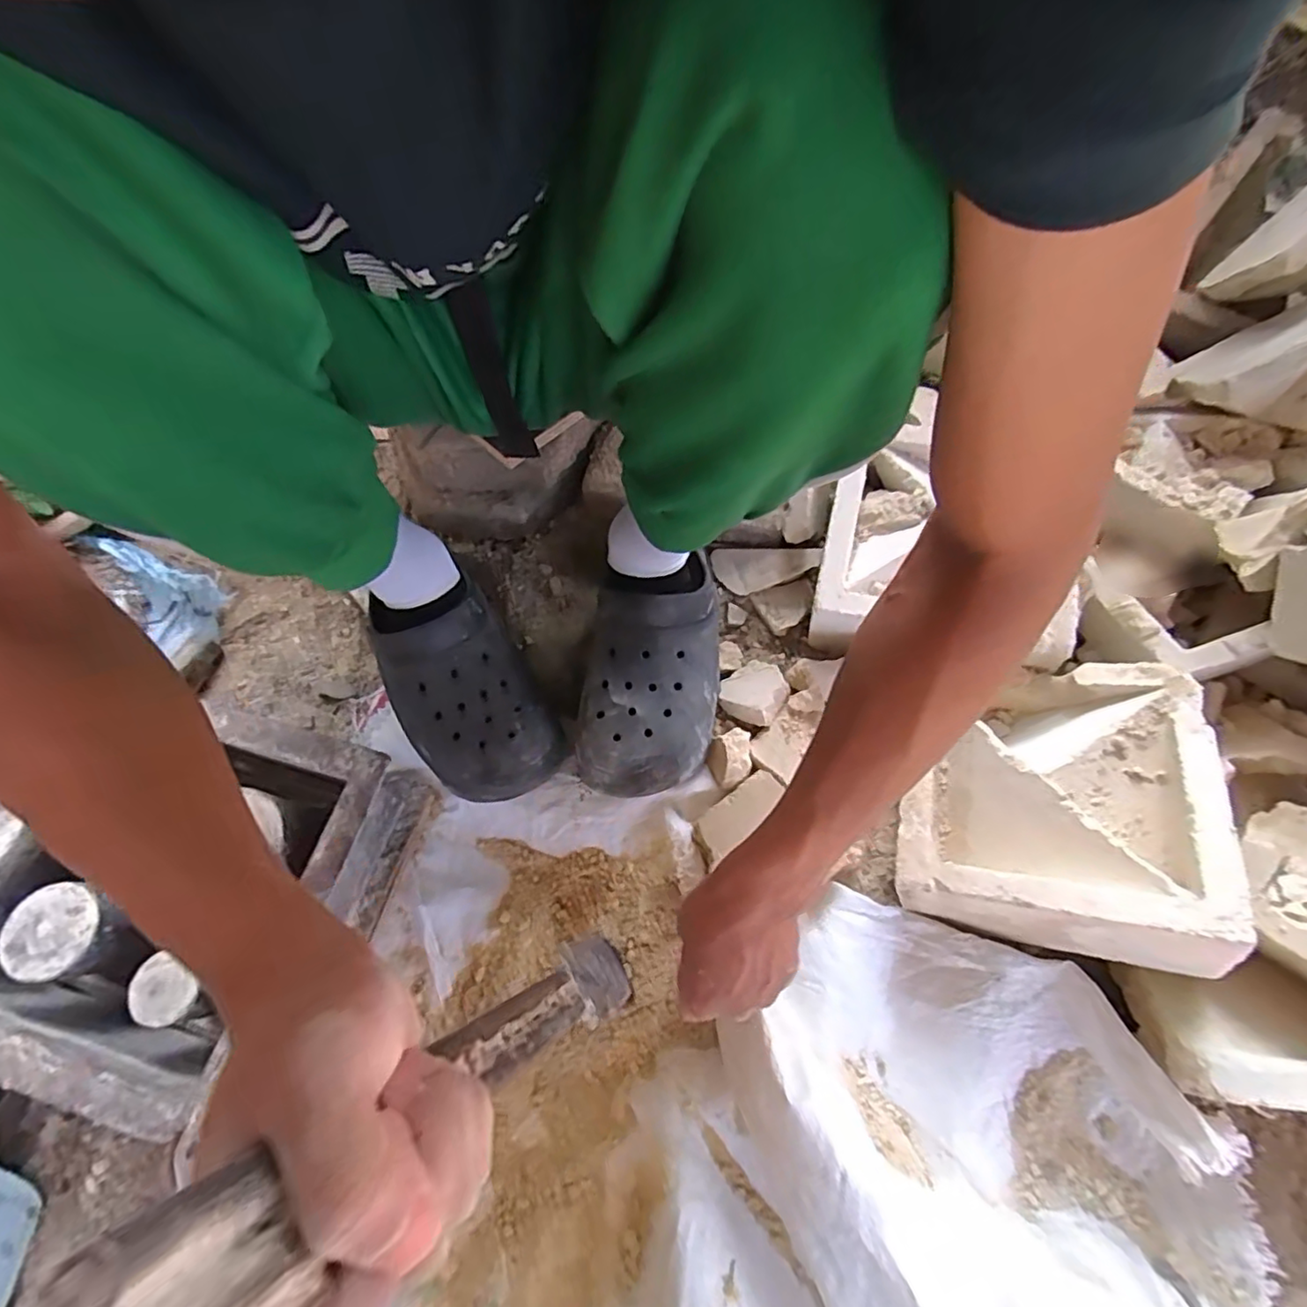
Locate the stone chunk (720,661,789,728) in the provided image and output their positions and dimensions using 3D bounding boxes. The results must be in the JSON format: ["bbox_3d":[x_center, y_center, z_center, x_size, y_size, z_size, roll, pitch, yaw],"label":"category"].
[{"bbox_3d":[0.092,0.036,0.560,0.056,0.034,0.058,-1,69,2],"label":"stone chunk"}]

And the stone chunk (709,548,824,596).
[{"bbox_3d":[0.110,-0.084,0.603,0.112,0.017,0.047,-1,63,28],"label":"stone chunk"}]

